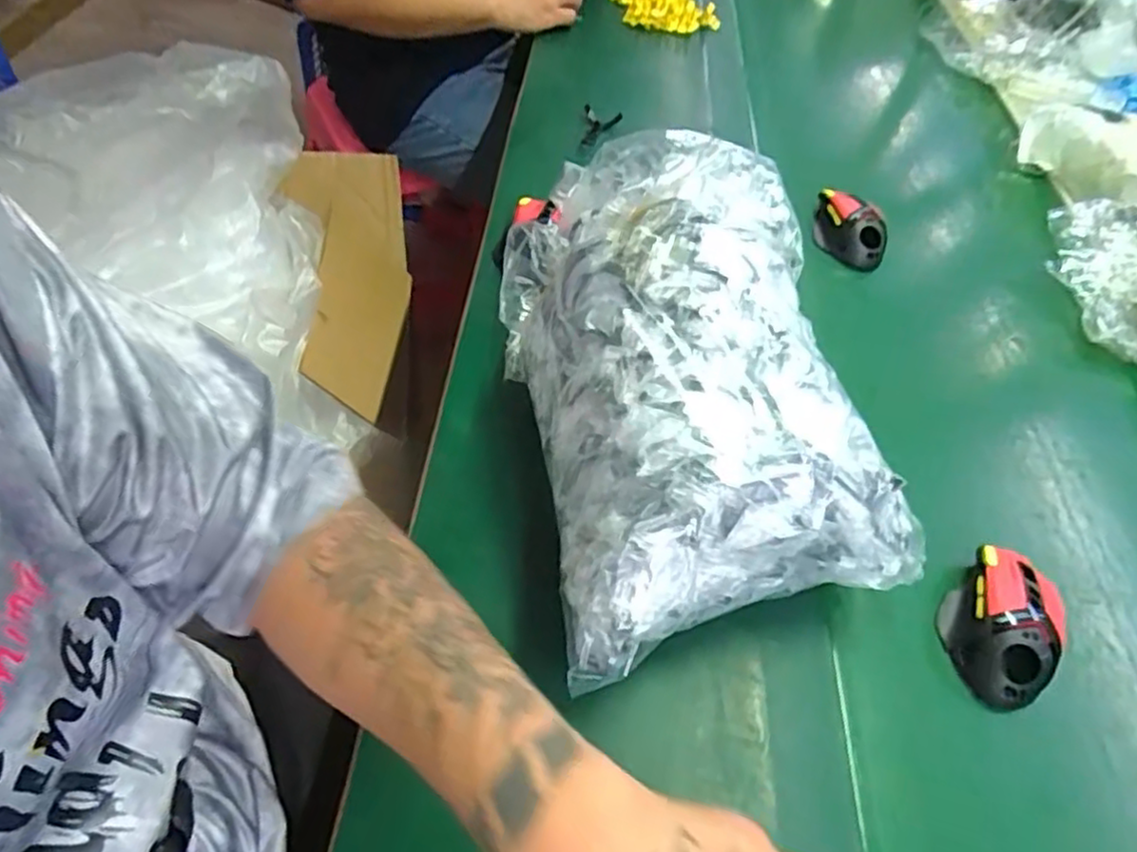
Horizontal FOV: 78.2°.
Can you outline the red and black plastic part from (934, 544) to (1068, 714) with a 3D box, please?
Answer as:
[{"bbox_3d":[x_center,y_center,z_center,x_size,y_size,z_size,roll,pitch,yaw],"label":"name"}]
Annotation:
[{"bbox_3d":[0.312,0.138,0.494,0.075,0.040,0.110,38,57,19],"label":"red and black plastic part"}]

